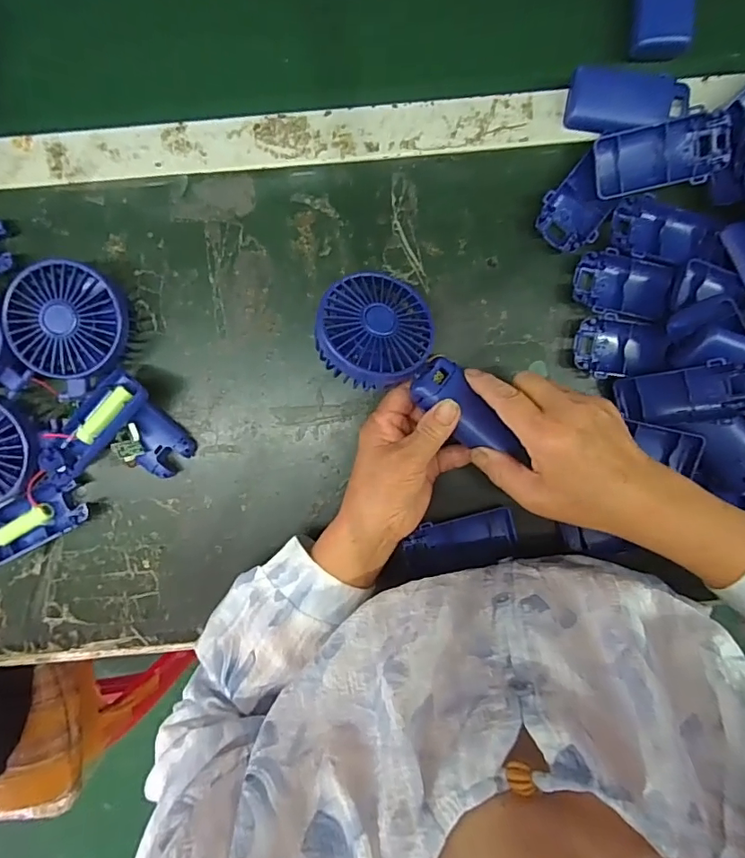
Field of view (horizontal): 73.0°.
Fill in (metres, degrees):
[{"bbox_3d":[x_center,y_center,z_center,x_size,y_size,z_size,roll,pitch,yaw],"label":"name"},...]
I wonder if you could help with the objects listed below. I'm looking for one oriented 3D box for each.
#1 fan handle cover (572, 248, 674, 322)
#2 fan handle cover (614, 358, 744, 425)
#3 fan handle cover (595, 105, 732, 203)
[{"bbox_3d":[0.202,-0.116,0.411,0.074,0.022,0.049,7,97,-2],"label":"fan handle cover"},{"bbox_3d":[0.244,-0.027,0.395,0.093,0.023,0.045,-5,99,38],"label":"fan handle cover"},{"bbox_3d":[0.220,-0.209,0.385,0.092,0.017,0.049,-11,97,11],"label":"fan handle cover"}]

